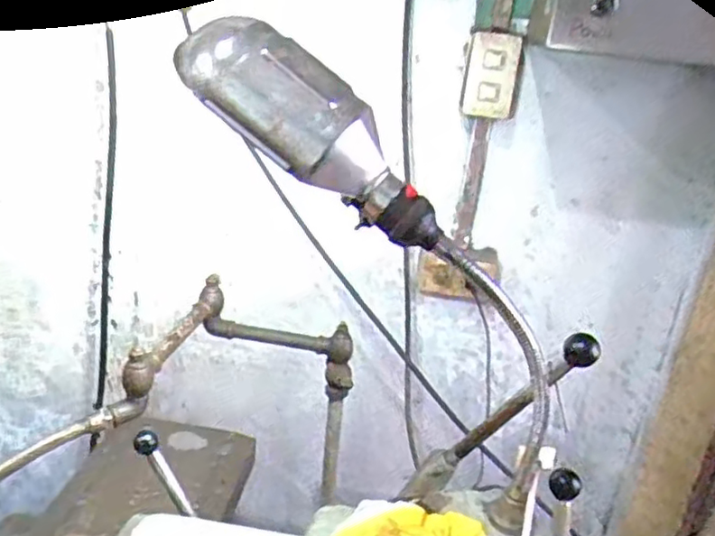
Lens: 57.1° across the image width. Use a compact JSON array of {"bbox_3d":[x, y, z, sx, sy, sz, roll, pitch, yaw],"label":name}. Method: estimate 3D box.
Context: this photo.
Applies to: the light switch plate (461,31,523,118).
[{"bbox_3d":[0.195,-0.277,0.948,0.070,0.114,0.034,9,22,6],"label":"light switch plate"}]

